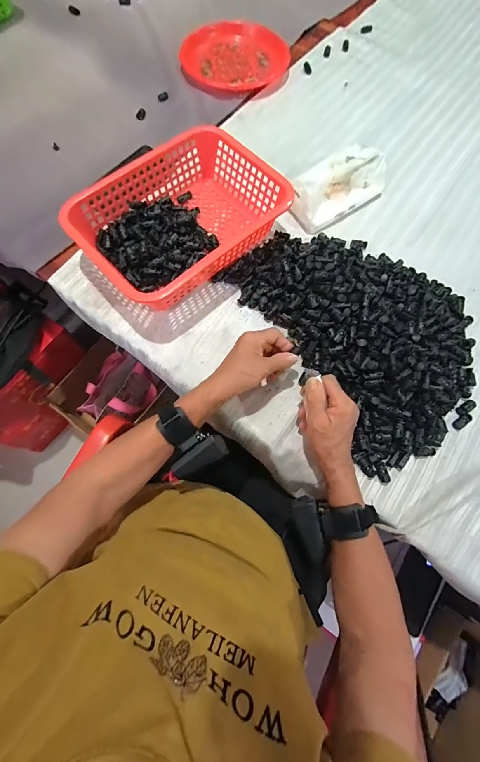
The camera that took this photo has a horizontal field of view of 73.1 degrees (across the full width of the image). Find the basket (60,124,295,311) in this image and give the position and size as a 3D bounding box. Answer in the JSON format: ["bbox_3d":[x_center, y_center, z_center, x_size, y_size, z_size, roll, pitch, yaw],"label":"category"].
[{"bbox_3d":[-0.087,-0.243,0.499,0.290,0.083,0.204,-40,77,-12],"label":"basket"}]

